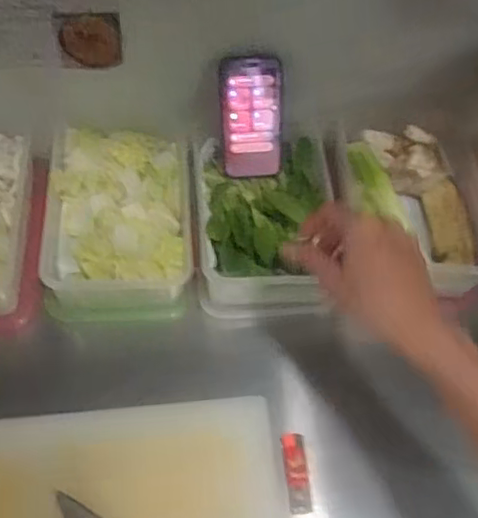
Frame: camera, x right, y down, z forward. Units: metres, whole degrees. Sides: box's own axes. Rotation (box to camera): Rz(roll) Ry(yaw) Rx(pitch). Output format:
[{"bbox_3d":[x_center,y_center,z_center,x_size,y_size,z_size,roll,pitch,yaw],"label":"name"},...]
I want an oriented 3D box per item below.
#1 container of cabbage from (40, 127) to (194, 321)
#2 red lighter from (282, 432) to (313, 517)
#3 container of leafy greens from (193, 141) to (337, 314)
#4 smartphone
[{"bbox_3d":[-0.144,-0.048,0.757,0.168,0.070,0.247,-3,56,-5],"label":"container of cabbage"},{"bbox_3d":[0.058,0.213,0.619,0.022,0.012,0.076,-4,56,-5],"label":"red lighter"},{"bbox_3d":[0.030,-0.049,0.759,0.160,0.060,0.244,-1,56,-4],"label":"container of leafy greens"},{"bbox_3d":[0.015,-0.175,0.779,0.076,0.157,0.016,-4,37,-1],"label":"smartphone"}]

